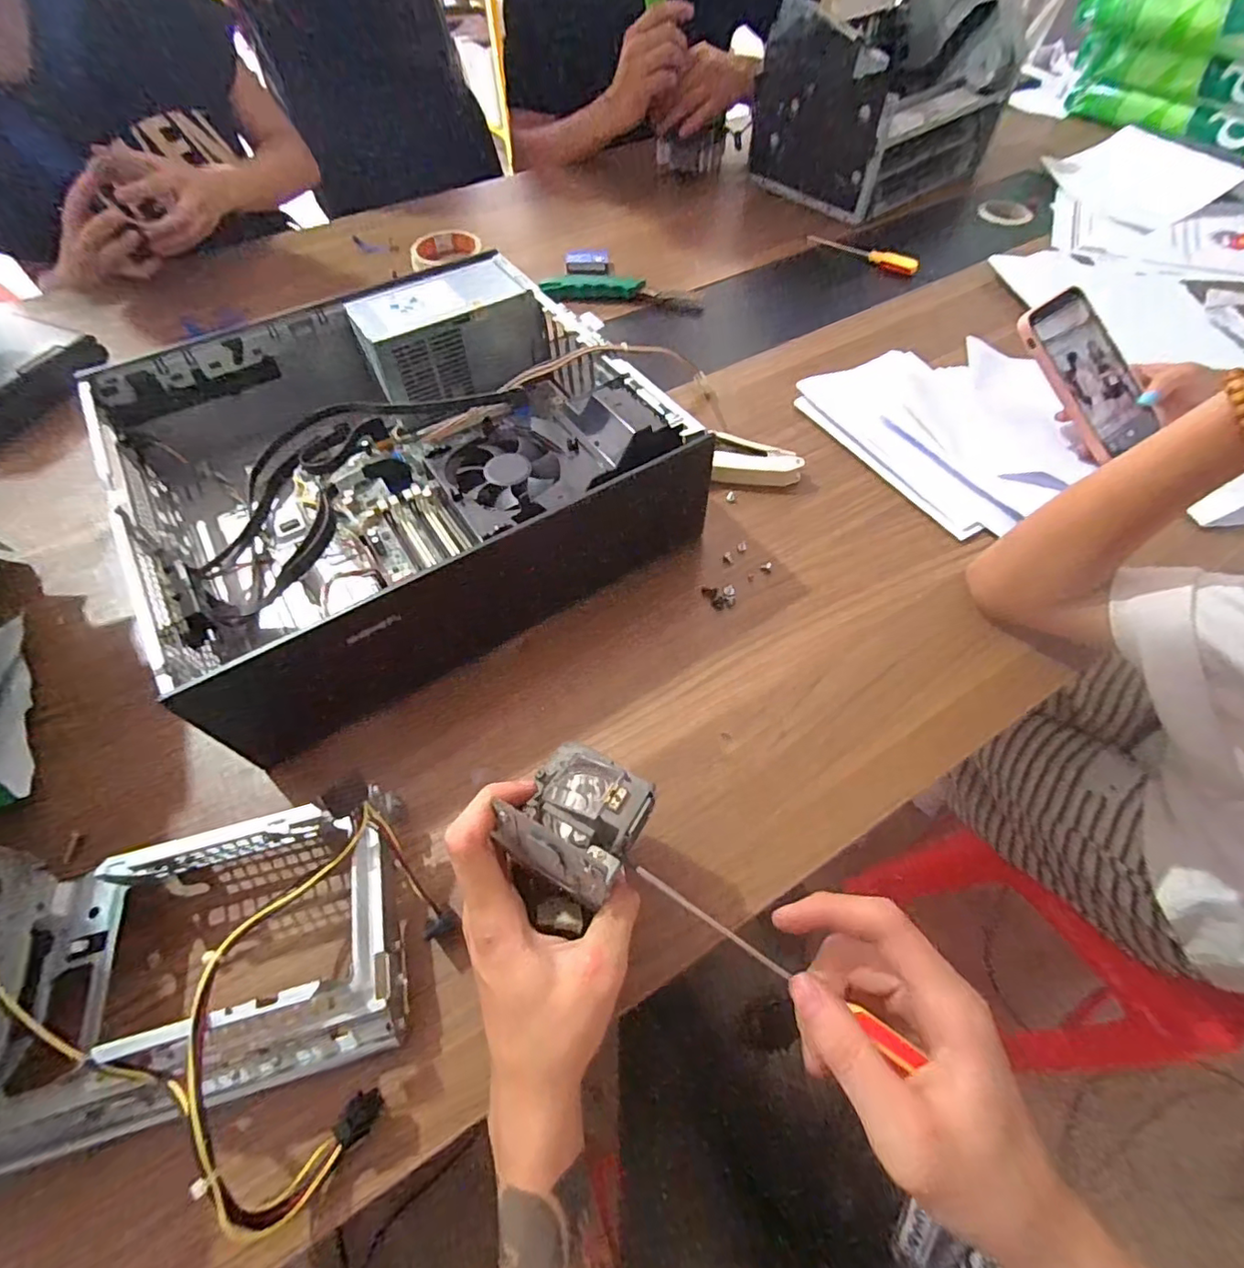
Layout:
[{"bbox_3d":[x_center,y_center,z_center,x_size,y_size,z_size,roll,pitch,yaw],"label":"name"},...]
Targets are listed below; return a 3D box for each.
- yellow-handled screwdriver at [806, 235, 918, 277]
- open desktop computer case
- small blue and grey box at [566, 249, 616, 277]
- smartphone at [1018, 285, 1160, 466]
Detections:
[{"bbox_3d":[0.304,-0.481,0.723,0.141,0.018,0.019,31,64,19],"label":"yellow-handled screwdriver"},{"bbox_3d":[-0.189,-0.148,0.471,0.376,0.096,0.359,-35,64,-18],"label":"open desktop computer case"},{"bbox_3d":[-0.041,-0.468,0.722,0.060,0.021,0.027,5,57,5],"label":"small blue and grey box"},{"bbox_3d":[0.414,-0.232,0.505,0.085,0.013,0.146,-29,85,-10],"label":"smartphone"}]

